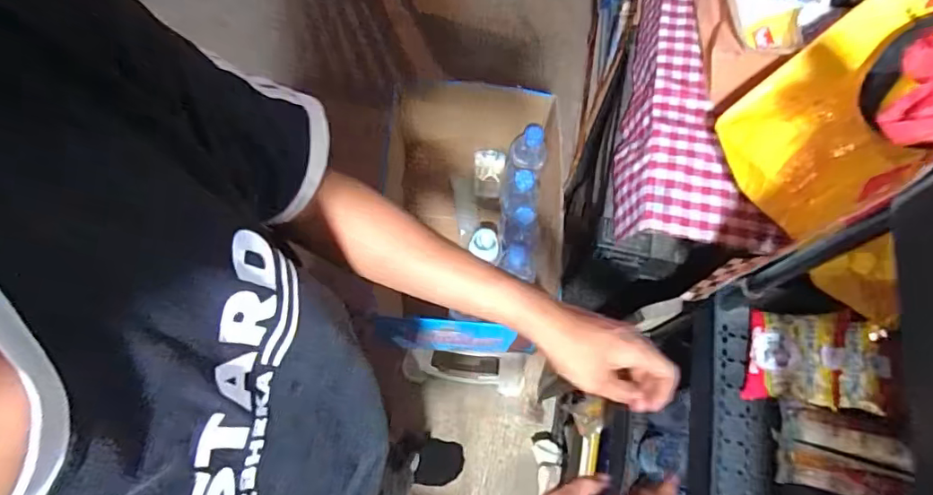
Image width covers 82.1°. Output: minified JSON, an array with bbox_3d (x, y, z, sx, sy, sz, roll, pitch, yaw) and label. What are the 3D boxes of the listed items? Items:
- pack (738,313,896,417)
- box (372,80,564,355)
[{"bbox_3d":[0.372,0.121,0.565,0.121,0.052,0.095,13,70,3],"label":"pack"},{"bbox_3d":[0.005,-0.043,0.963,0.274,0.260,0.424,3,70,0],"label":"box"}]

